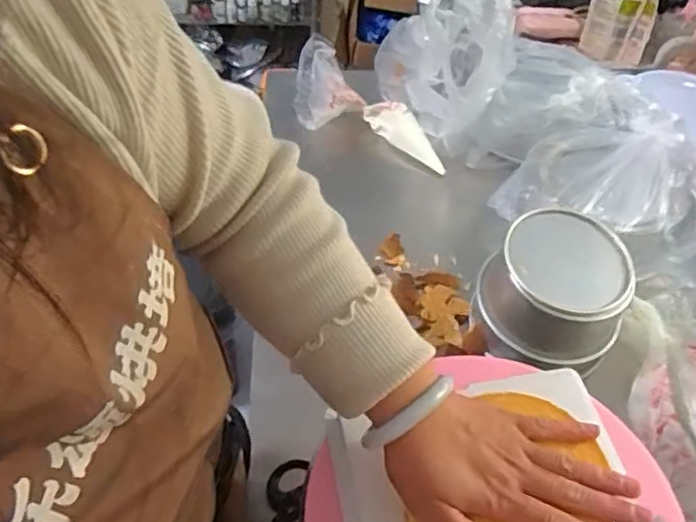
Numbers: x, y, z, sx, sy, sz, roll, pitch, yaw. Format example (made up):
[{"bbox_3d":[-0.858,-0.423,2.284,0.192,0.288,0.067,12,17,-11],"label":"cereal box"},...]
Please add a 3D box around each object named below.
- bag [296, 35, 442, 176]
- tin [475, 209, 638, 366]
[{"bbox_3d":[0.033,-0.225,0.987,0.263,0.103,0.108,21,52,15],"label":"bag"},{"bbox_3d":[0.228,0.023,0.722,0.145,0.084,0.139,1,50,-1],"label":"tin"}]

